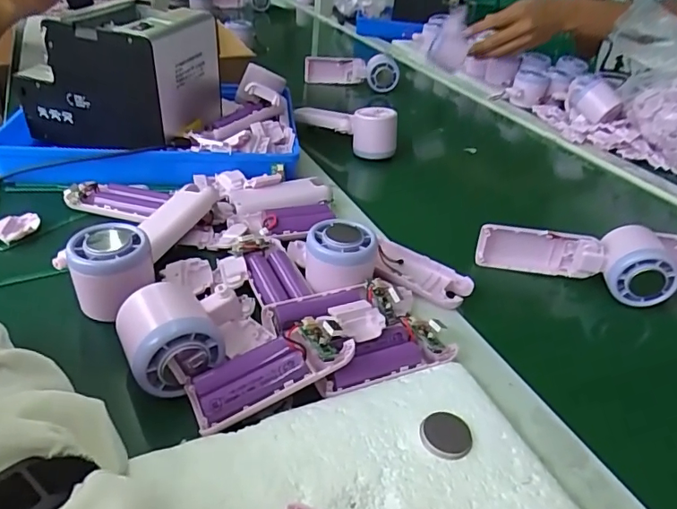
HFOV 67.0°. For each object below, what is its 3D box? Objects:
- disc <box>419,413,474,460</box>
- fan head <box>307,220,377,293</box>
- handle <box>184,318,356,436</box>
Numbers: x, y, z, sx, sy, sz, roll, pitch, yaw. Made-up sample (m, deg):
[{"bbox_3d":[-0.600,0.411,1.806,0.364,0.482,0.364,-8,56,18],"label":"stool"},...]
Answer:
[{"bbox_3d":[0.064,0.107,0.304,0.029,0.004,0.030,4,35,-3],"label":"disc"},{"bbox_3d":[0.001,0.004,0.409,0.054,0.042,0.063,4,35,-2],"label":"fan head"},{"bbox_3d":[-0.044,0.074,0.324,0.102,0.021,0.042,-24,43,-15],"label":"handle"}]

